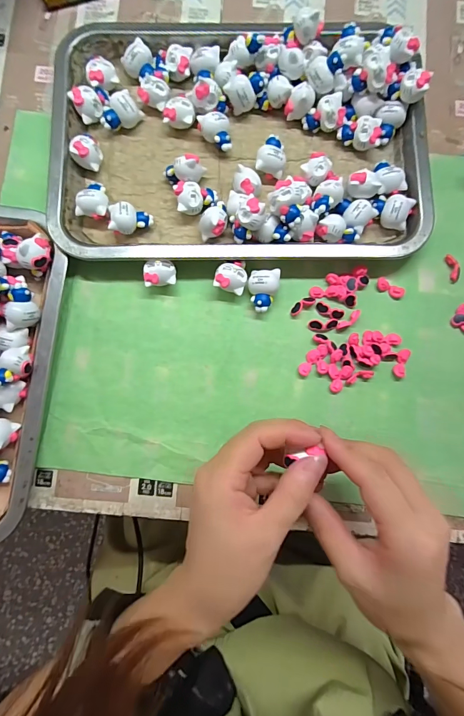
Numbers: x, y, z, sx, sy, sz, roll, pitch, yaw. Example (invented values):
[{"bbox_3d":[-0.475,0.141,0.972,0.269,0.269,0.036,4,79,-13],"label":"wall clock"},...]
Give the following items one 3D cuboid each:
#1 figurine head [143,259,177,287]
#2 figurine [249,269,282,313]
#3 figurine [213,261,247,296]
[{"bbox_3d":[-0.058,-0.068,0.289,0.024,0.020,0.020,-5,83,-2],"label":"figurine head"},{"bbox_3d":[0.025,-0.054,0.286,0.024,0.021,0.033,4,83,-1],"label":"figurine"},{"bbox_3d":[0.000,-0.066,0.288,0.024,0.020,0.027,14,83,0],"label":"figurine"}]

